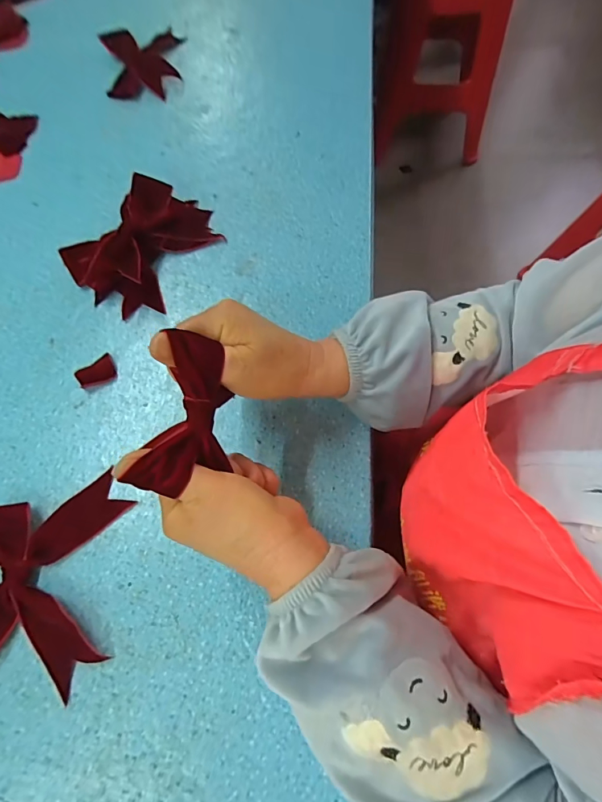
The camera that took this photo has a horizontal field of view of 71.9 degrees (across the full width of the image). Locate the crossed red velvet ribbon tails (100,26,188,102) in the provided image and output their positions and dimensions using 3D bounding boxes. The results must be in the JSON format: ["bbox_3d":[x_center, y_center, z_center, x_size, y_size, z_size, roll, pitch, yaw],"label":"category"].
[{"bbox_3d":[-0.201,-0.437,0.524,0.096,0.019,0.135,-12,69,-3],"label":"crossed red velvet ribbon tails"}]

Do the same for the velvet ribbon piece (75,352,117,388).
[{"bbox_3d":[-0.187,-0.027,0.379,0.034,0.004,0.028,-27,71,-8],"label":"velvet ribbon piece"}]

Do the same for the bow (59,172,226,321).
[{"bbox_3d":[-0.152,-0.158,0.407,0.110,0.044,0.148,42,76,15],"label":"bow"}]

